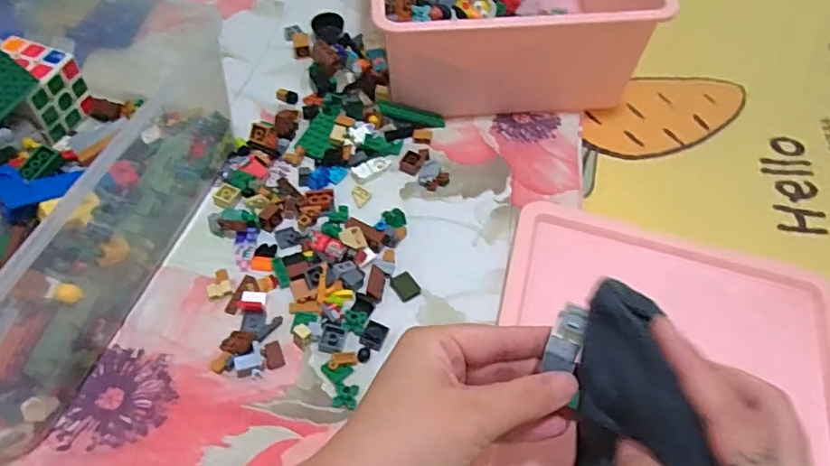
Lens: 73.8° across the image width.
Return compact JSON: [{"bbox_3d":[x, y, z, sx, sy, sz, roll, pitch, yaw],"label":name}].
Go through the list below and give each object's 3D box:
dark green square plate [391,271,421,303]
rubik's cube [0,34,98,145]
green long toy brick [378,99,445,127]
[{"bbox_3d":[-0.007,0.039,0.404,0.018,0.004,0.021,-30,63,-20],"label":"dark green square plate"},{"bbox_3d":[-0.314,-0.118,0.459,0.051,0.057,0.062,15,58,7],"label":"rubik's cube"},{"bbox_3d":[-0.004,-0.107,0.501,0.064,0.010,0.013,10,55,-19],"label":"green long toy brick"}]

